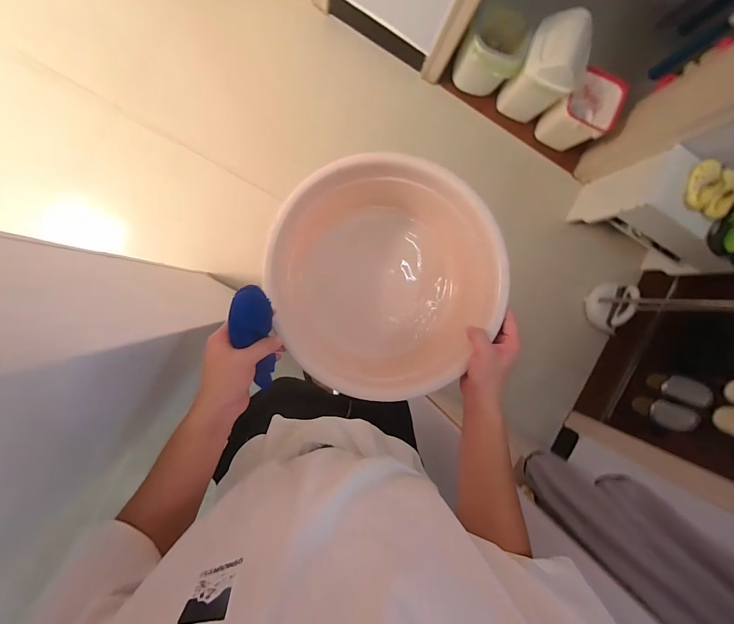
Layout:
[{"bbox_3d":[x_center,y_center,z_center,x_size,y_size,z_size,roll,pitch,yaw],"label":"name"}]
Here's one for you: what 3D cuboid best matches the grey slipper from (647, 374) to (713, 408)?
[{"bbox_3d":[1.317,0.321,1.437,0.059,0.224,0.109,18,91,-5],"label":"grey slipper"}]

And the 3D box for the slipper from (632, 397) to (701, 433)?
[{"bbox_3d":[1.273,0.435,1.462,0.052,0.247,0.110,8,92,-5],"label":"slipper"}]

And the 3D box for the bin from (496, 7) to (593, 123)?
[{"bbox_3d":[0.714,-0.986,1.396,0.208,0.361,0.215,13,91,-5],"label":"bin"}]

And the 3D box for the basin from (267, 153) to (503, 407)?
[{"bbox_3d":[0.022,-0.052,0.554,0.336,0.155,0.329,0,93,-5],"label":"basin"}]

